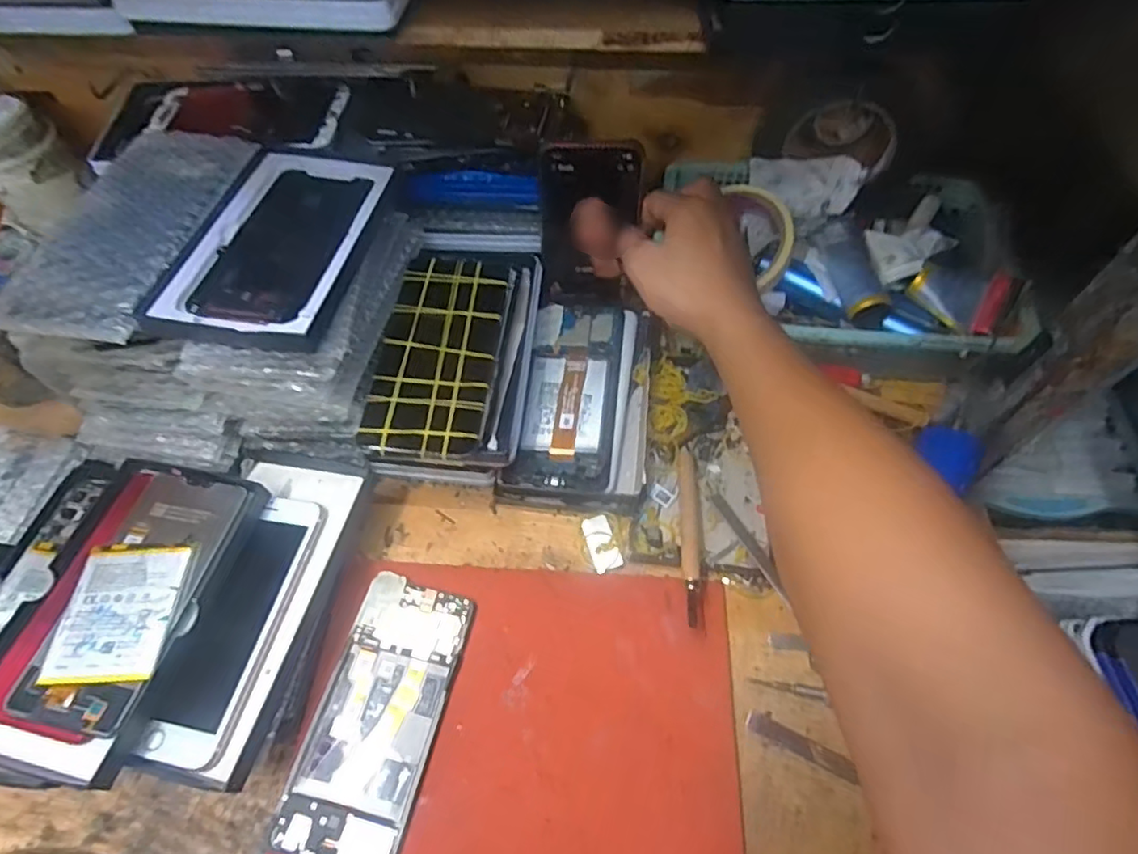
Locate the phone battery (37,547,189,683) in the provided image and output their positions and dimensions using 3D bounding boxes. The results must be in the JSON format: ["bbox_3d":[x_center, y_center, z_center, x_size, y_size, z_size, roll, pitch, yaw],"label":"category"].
[{"bbox_3d":[-0.265,0.109,0.354,0.062,0.004,0.078,0,57,-6],"label":"phone battery"}]

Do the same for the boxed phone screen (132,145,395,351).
[{"bbox_3d":[-0.176,-0.119,0.375,0.098,0.016,0.169,7,59,5],"label":"boxed phone screen"}]

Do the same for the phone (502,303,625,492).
[{"bbox_3d":[0.003,-0.029,0.453,0.071,0.011,0.157,8,63,6],"label":"phone"}]

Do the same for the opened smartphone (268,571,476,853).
[{"bbox_3d":[-0.112,0.171,0.361,0.071,0.009,0.152,11,59,8],"label":"opened smartphone"}]

